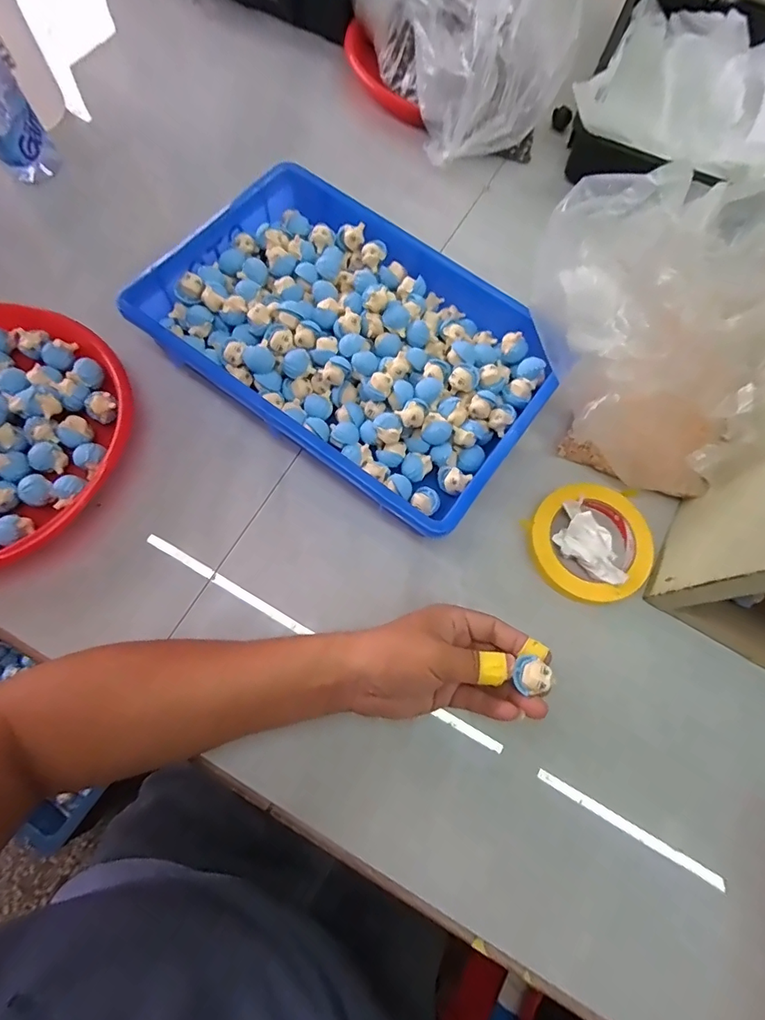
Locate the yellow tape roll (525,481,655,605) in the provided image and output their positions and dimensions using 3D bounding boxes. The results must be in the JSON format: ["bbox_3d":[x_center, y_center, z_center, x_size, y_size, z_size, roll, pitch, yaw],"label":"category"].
[{"bbox_3d":[0.194,0.029,0.442,0.108,0.014,0.111,1,72,-4],"label":"yellow tape roll"}]

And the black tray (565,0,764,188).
[{"bbox_3d":[0.399,-0.540,0.599,0.252,0.065,0.371,25,72,4],"label":"black tray"}]

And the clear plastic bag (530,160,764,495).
[{"bbox_3d":[0.233,-0.157,0.409,0.230,0.175,0.189,22,72,3],"label":"clear plastic bag"}]

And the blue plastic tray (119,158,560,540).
[{"bbox_3d":[-0.025,-0.170,0.474,0.370,0.058,0.268,35,73,7],"label":"blue plastic tray"}]

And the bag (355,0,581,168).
[{"bbox_3d":[0.088,-0.559,0.525,0.150,0.176,0.259,-18,74,-10],"label":"bag"}]

